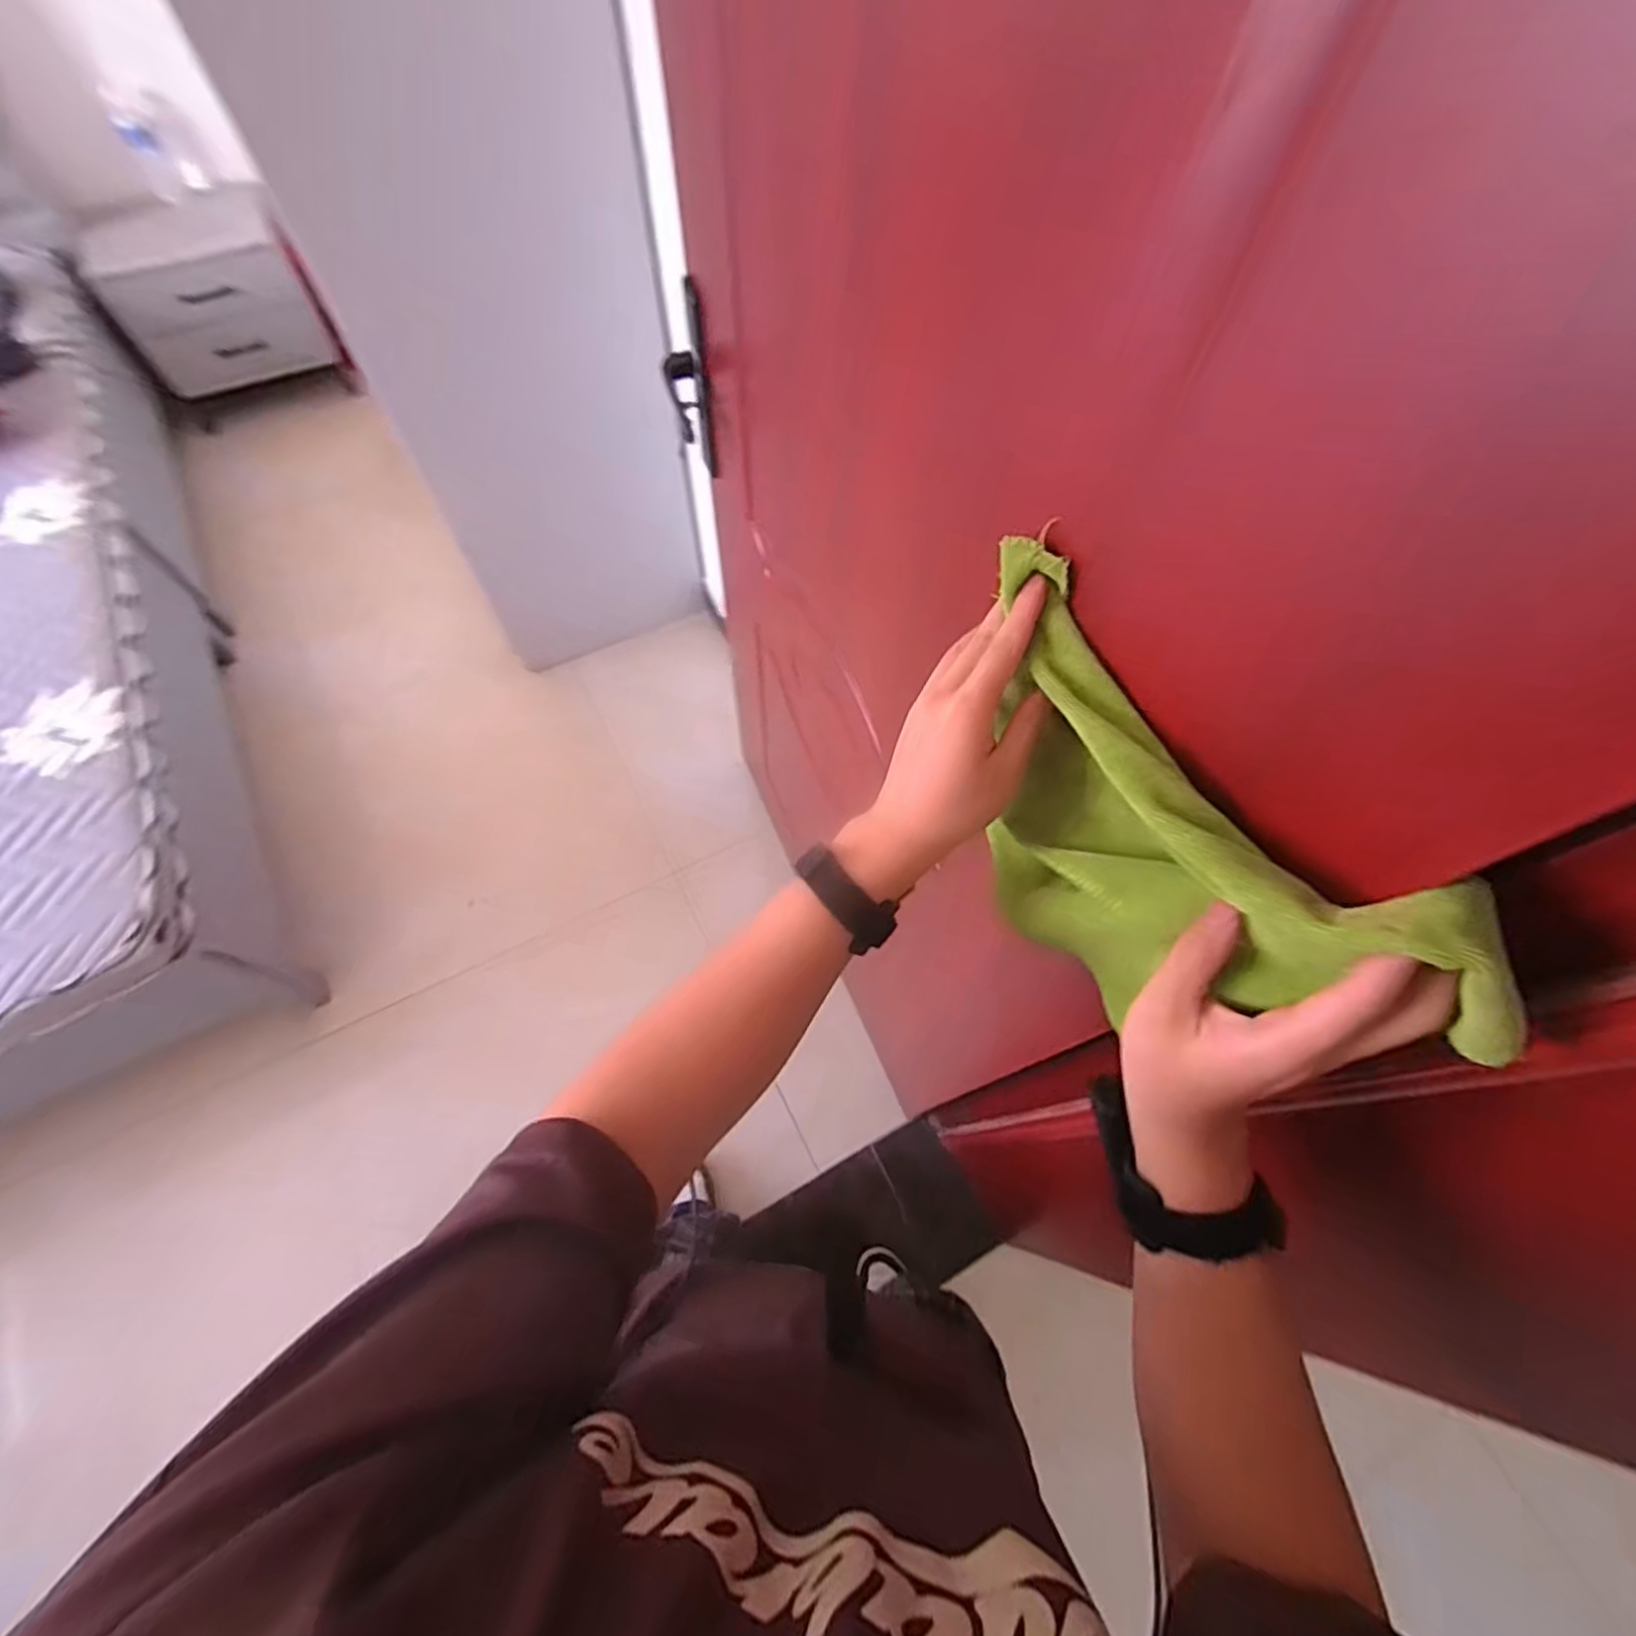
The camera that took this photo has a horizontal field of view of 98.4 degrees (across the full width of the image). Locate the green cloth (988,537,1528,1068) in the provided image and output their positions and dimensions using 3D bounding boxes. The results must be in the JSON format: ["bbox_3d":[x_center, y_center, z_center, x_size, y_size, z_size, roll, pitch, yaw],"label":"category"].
[{"bbox_3d":[0.157,0.002,0.356,0.067,0.186,0.280,-29,69,-16],"label":"green cloth"}]

